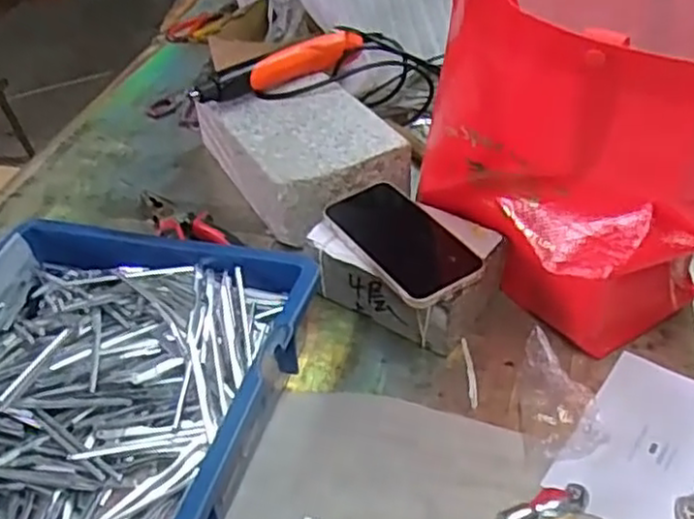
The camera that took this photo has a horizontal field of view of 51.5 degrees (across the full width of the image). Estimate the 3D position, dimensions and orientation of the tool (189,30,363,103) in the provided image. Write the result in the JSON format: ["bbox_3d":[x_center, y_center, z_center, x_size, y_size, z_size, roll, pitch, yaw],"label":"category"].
[{"bbox_3d":[-0.074,-0.208,0.784,0.202,0.038,0.033,-29,46,-26],"label":"tool"}]

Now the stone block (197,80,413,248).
[{"bbox_3d":[-0.052,-0.121,0.772,0.146,0.072,0.236,-23,43,-20],"label":"stone block"}]

